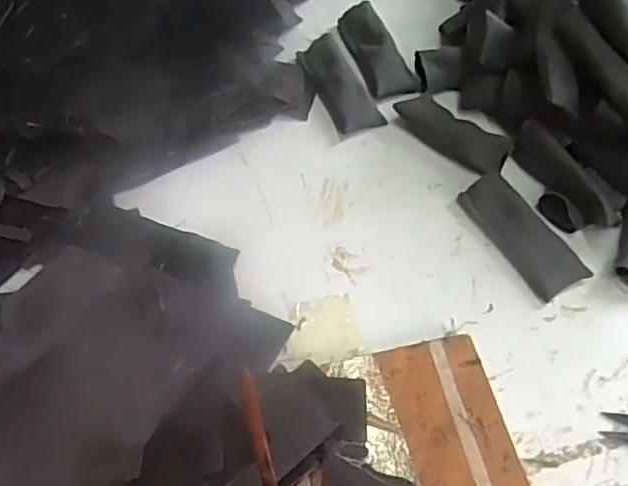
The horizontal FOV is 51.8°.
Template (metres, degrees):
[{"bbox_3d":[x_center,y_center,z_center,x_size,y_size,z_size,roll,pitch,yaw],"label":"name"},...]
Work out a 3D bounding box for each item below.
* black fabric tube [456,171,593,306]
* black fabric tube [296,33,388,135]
[{"bbox_3d":[0.158,-0.008,0.491,0.044,0.020,0.103,-29,65,-18],"label":"black fabric tube"},{"bbox_3d":[0.021,-0.142,0.565,0.039,0.016,0.101,-22,63,-14],"label":"black fabric tube"}]

